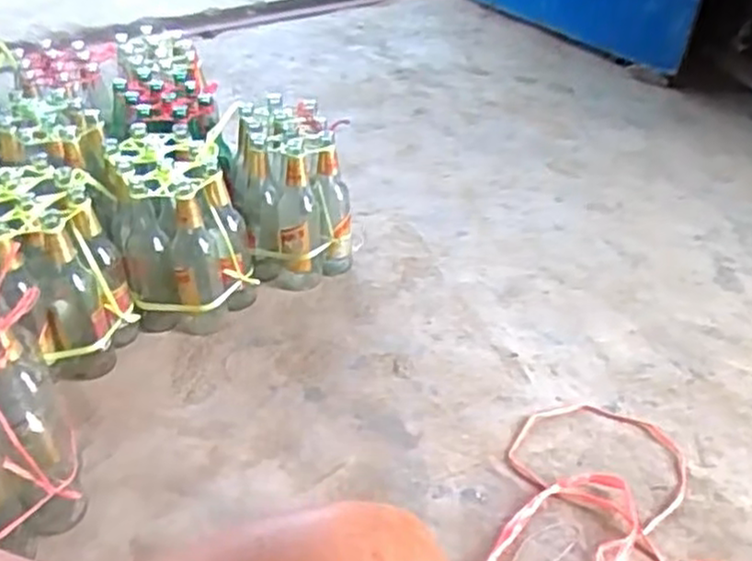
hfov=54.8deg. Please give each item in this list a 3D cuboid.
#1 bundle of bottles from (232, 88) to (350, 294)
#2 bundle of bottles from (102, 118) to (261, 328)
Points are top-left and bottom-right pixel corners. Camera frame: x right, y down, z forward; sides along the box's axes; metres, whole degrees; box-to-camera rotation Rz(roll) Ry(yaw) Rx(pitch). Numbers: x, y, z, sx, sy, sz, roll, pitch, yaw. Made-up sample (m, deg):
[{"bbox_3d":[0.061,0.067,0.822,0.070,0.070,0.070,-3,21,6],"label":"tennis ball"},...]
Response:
[{"bbox_3d":[-0.148,-0.142,1.290,0.201,0.268,0.205,-2,36,-7],"label":"bundle of bottles"},{"bbox_3d":[-0.317,-0.079,1.181,0.187,0.261,0.211,-13,39,-20],"label":"bundle of bottles"}]

